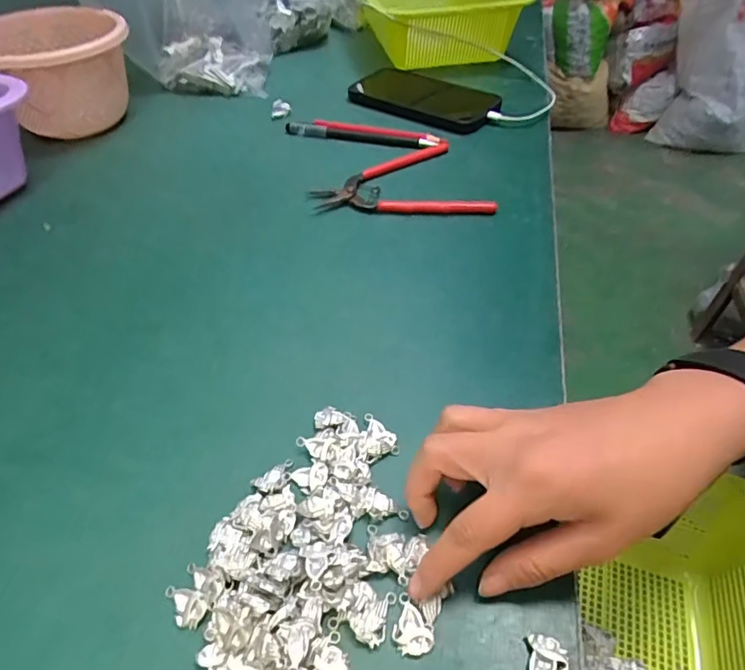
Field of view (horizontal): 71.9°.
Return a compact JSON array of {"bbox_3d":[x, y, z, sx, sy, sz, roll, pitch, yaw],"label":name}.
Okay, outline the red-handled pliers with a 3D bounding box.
[{"bbox_3d":[0.026,-0.144,0.459,0.150,0.009,0.113,1,46,2],"label":"red-handled pliers"}]

